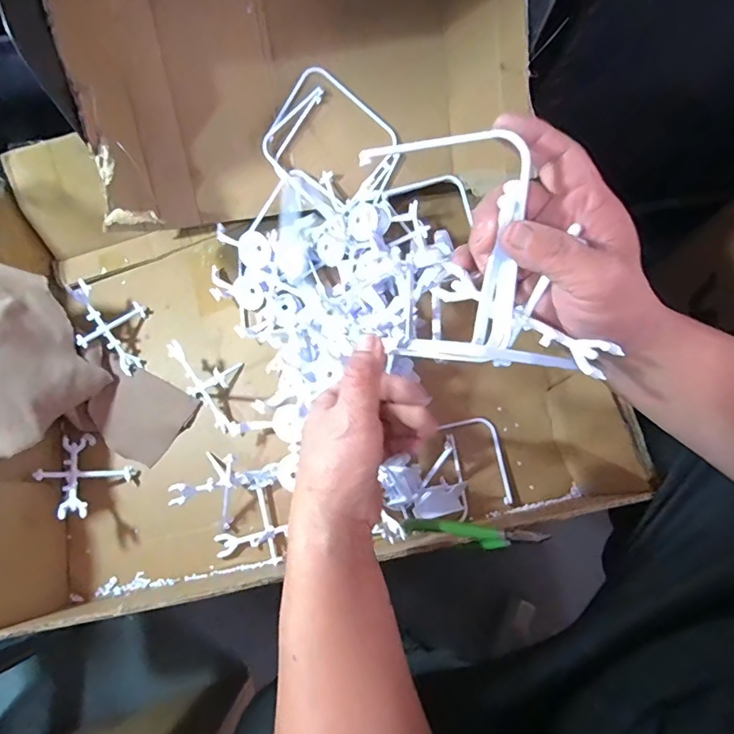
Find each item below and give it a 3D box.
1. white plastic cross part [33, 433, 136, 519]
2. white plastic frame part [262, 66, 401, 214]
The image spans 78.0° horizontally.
[{"bbox_3d":[-0.306,0.115,0.477,0.092,0.085,0.016,32,116,10],"label":"white plastic cross part"},{"bbox_3d":[-0.041,-0.261,0.548,0.152,0.013,0.131,35,97,-13],"label":"white plastic frame part"}]

